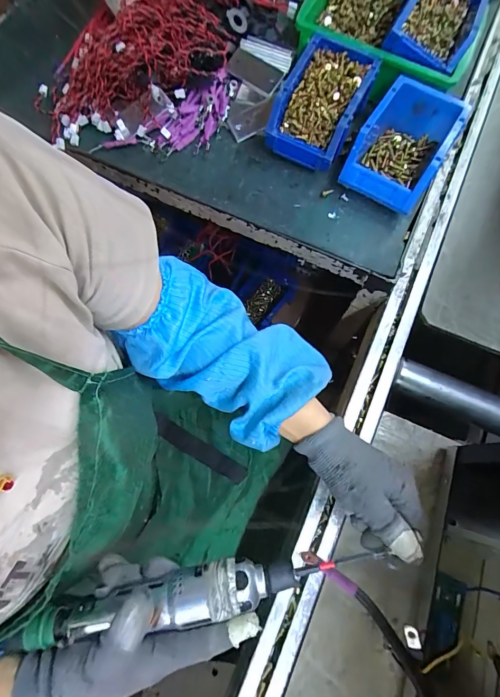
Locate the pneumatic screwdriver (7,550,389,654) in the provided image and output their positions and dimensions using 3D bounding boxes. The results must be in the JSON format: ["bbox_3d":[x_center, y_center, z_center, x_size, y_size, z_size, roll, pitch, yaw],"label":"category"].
[{"bbox_3d":[-0.041,0.197,0.288,0.286,0.039,0.037,-10,73,-4],"label":"pneumatic screwdriver"}]

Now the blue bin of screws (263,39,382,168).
[{"bbox_3d":[0.101,-0.347,0.517,0.106,0.077,0.167,25,74,8],"label":"blue bin of screws"}]

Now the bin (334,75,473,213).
[{"bbox_3d":[0.209,-0.276,0.492,0.110,0.061,0.159,32,75,10],"label":"bin"}]

